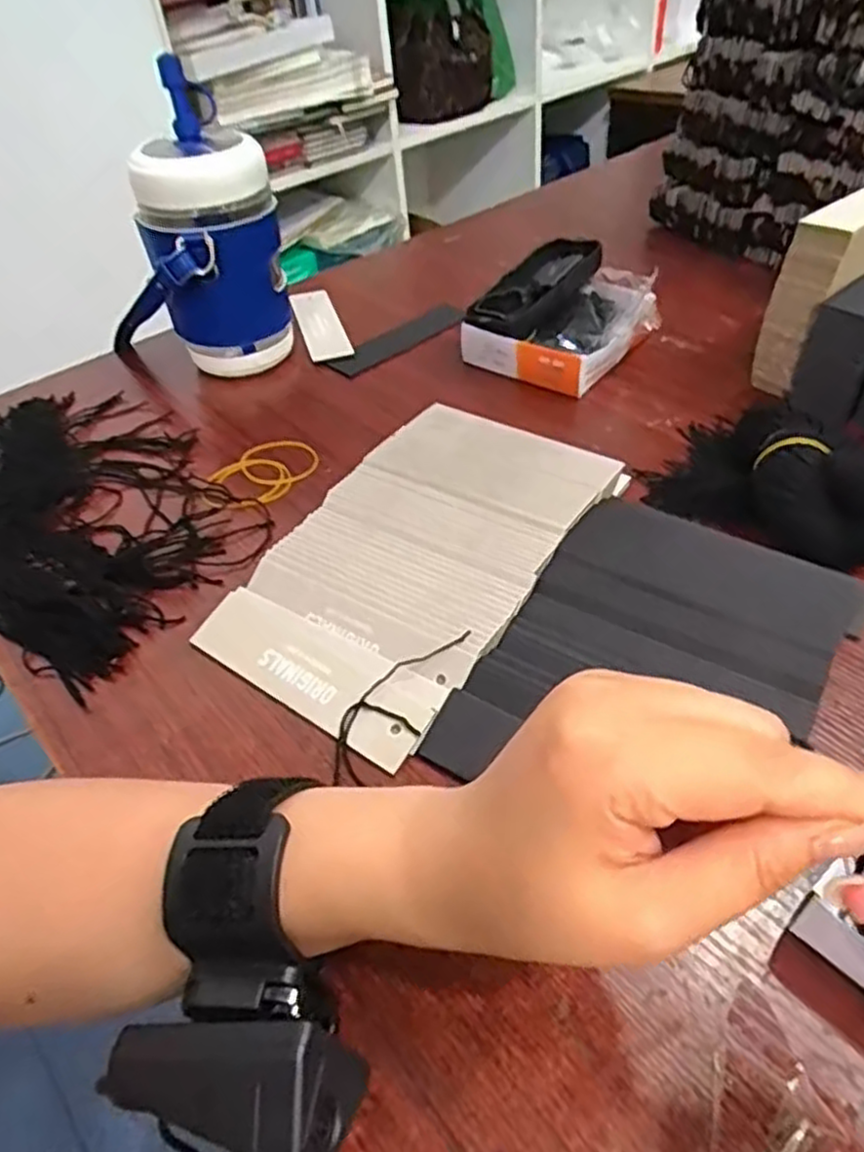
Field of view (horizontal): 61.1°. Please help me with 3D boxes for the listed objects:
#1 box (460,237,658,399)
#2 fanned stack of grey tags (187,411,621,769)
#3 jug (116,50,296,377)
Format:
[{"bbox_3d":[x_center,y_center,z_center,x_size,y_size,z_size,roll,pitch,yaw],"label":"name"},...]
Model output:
[{"bbox_3d":[0.096,-0.180,0.515,0.115,0.058,0.109,28,51,30],"label":"box"},{"bbox_3d":[-0.007,-0.013,0.370,0.126,0.029,0.202,23,49,26],"label":"fanned stack of grey tags"},{"bbox_3d":[-0.173,-0.224,0.497,0.127,0.162,0.089,24,50,28],"label":"jug"}]

